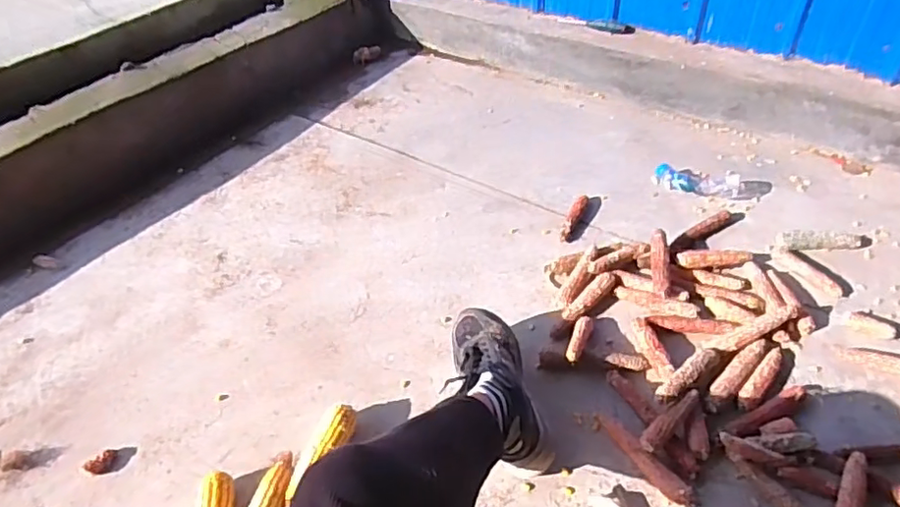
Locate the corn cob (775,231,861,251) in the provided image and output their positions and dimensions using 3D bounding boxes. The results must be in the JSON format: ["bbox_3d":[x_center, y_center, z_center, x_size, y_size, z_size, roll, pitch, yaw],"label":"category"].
[{"bbox_3d":[0.723,-0.026,1.169,0.159,0.035,0.036,-4,42,-1],"label":"corn cob"}]

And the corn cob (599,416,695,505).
[{"bbox_3d":[0.270,0.290,0.841,0.031,0.029,0.159,-28,48,-25],"label":"corn cob"}]

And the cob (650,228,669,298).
[{"bbox_3d":[0.386,0.012,1.094,0.030,0.022,0.159,8,43,11],"label":"cob"}]

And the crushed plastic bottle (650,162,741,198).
[{"bbox_3d":[0.541,-0.154,1.307,0.181,0.039,0.072,17,46,21],"label":"crushed plastic bottle"}]

